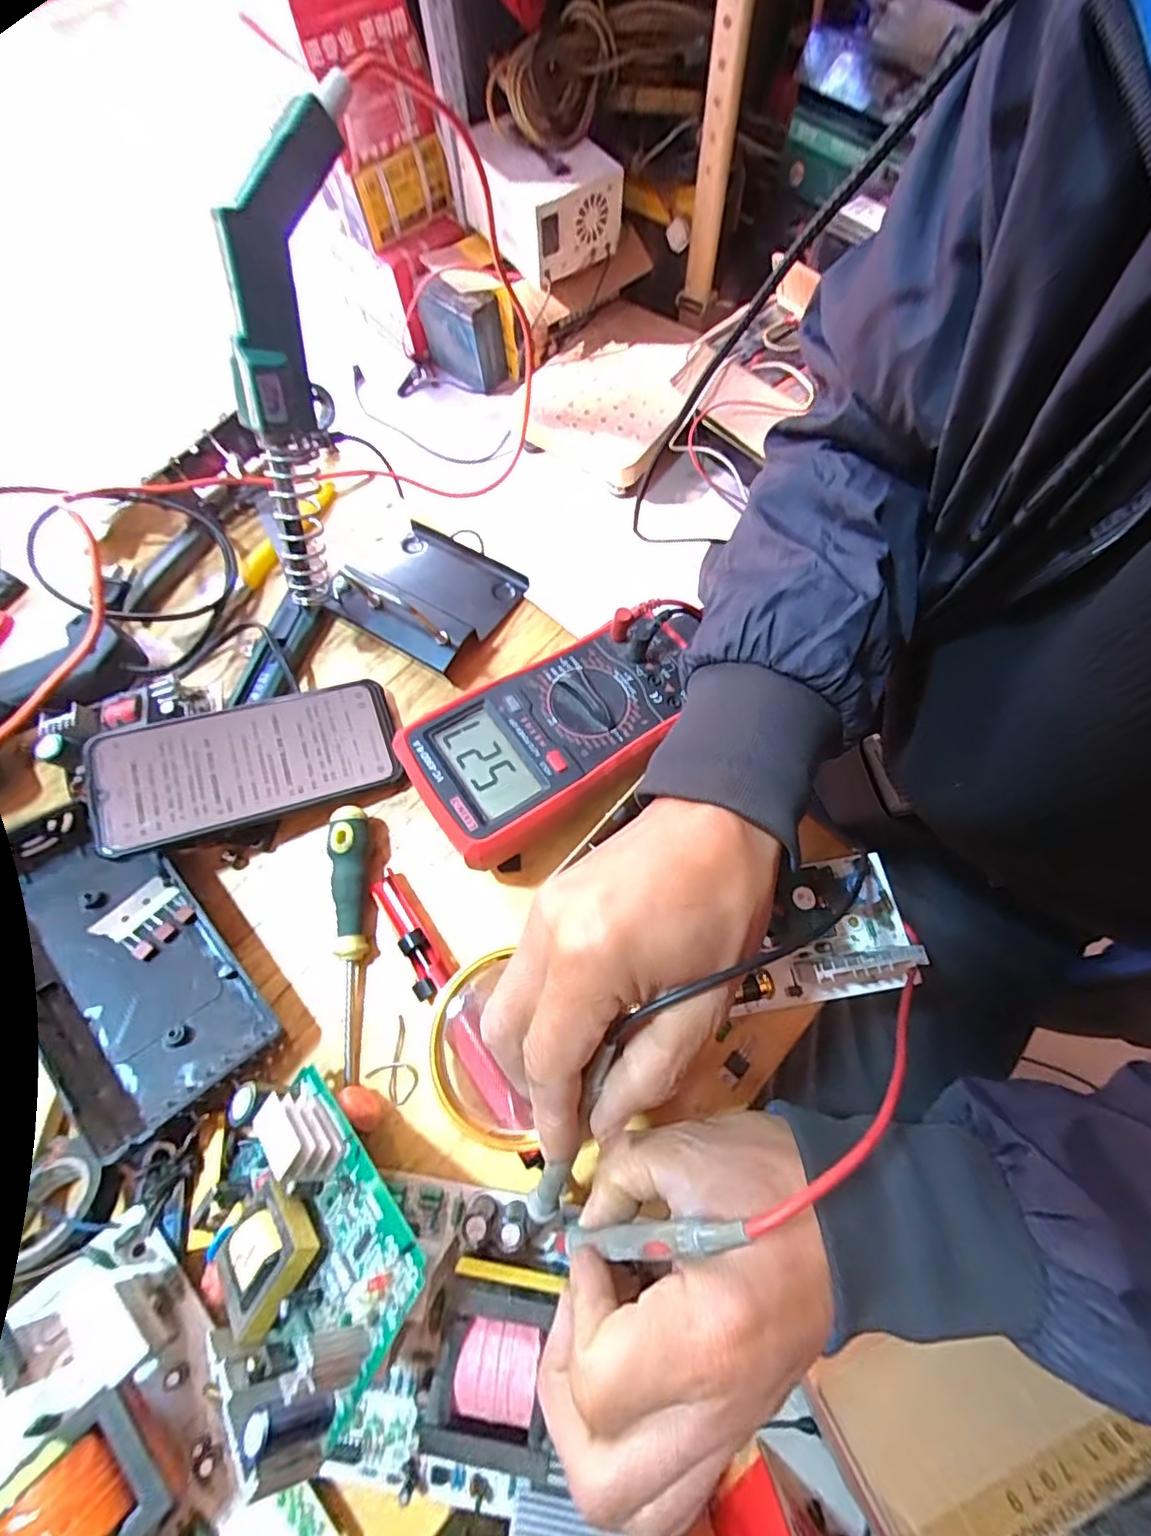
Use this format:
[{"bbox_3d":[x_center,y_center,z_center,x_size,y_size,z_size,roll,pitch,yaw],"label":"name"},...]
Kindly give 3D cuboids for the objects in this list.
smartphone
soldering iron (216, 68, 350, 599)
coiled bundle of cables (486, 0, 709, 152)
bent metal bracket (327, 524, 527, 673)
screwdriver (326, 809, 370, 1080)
[{"bbox_3d":[-0.194,-0.005,0.336,0.163,0.011,0.078,-17,69,-19],"label":"smartphone"},{"bbox_3d":[-0.145,-0.198,0.285,0.031,0.225,0.054,24,34,11],"label":"soldering iron"},{"bbox_3d":[0.039,-1.283,1.019,0.401,0.132,0.130,-34,71,-10],"label":"coiled bundle of cables"},{"bbox_3d":[-0.106,-0.128,0.395,0.112,0.031,0.101,29,73,13],"label":"bent metal bracket"},{"bbox_3d":[-0.126,0.095,0.316,0.020,0.021,0.146,-5,81,0],"label":"screwdriver"}]

